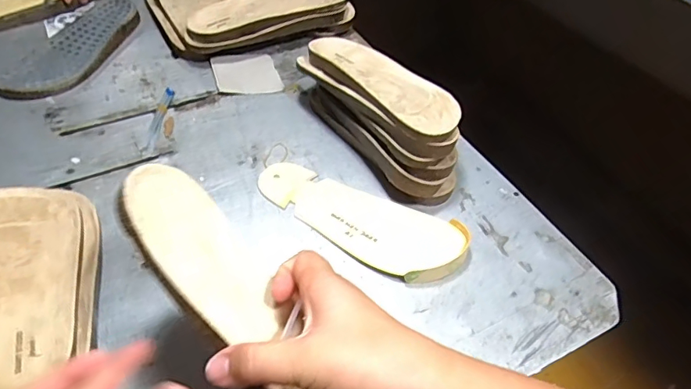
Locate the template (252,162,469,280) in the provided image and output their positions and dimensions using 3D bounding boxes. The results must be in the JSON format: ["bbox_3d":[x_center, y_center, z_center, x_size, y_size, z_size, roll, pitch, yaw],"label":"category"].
[{"bbox_3d":[0.010,0.028,0.576,0.261,0.016,0.097,23,50,15],"label":"template"}]

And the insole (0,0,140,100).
[{"bbox_3d":[-0.427,-0.236,0.773,0.103,0.025,0.267,13,48,7],"label":"insole"}]

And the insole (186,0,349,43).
[{"bbox_3d":[-0.127,-0.308,0.790,0.265,0.019,0.096,-21,59,-17],"label":"insole"}]

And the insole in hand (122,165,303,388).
[{"bbox_3d":[-0.077,0.081,0.364,0.019,0.116,0.257,-41,80,14],"label":"insole in hand"}]

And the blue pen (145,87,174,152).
[{"bbox_3d":[-0.262,-0.110,0.682,0.014,0.010,0.130,3,47,-2],"label":"blue pen"}]

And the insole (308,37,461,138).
[{"bbox_3d":[0.042,-0.151,0.637,0.100,0.019,0.266,-23,48,-31],"label":"insole"}]

